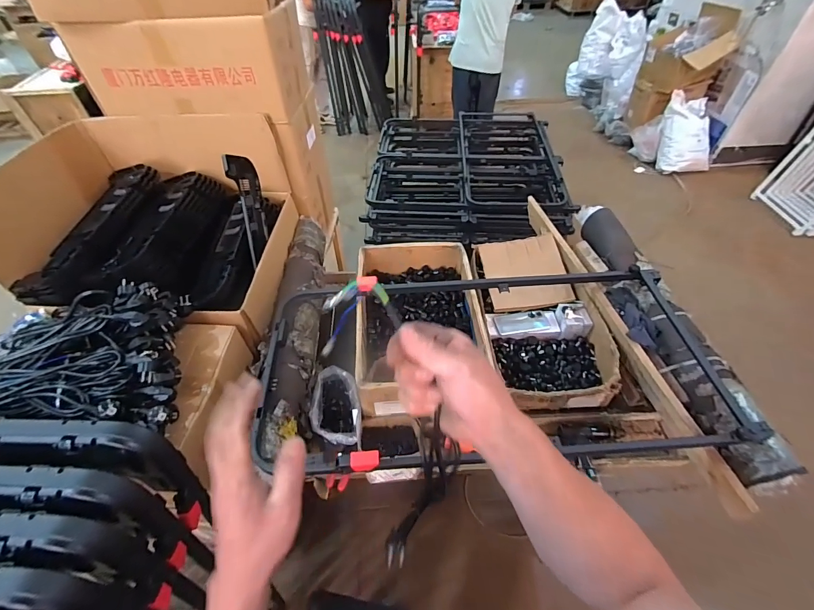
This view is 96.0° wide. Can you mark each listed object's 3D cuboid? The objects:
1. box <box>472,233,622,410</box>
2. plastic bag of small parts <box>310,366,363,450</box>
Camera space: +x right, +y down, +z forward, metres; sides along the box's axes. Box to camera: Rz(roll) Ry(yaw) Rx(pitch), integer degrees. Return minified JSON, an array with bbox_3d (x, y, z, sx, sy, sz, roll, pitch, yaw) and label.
[{"bbox_3d":[0.379,0.035,1.114,0.341,0.149,0.573,-6,49,-4],"label":"box"},{"bbox_3d":[-0.182,0.274,0.967,0.121,0.116,0.191,-4,49,-2],"label":"plastic bag of small parts"}]

